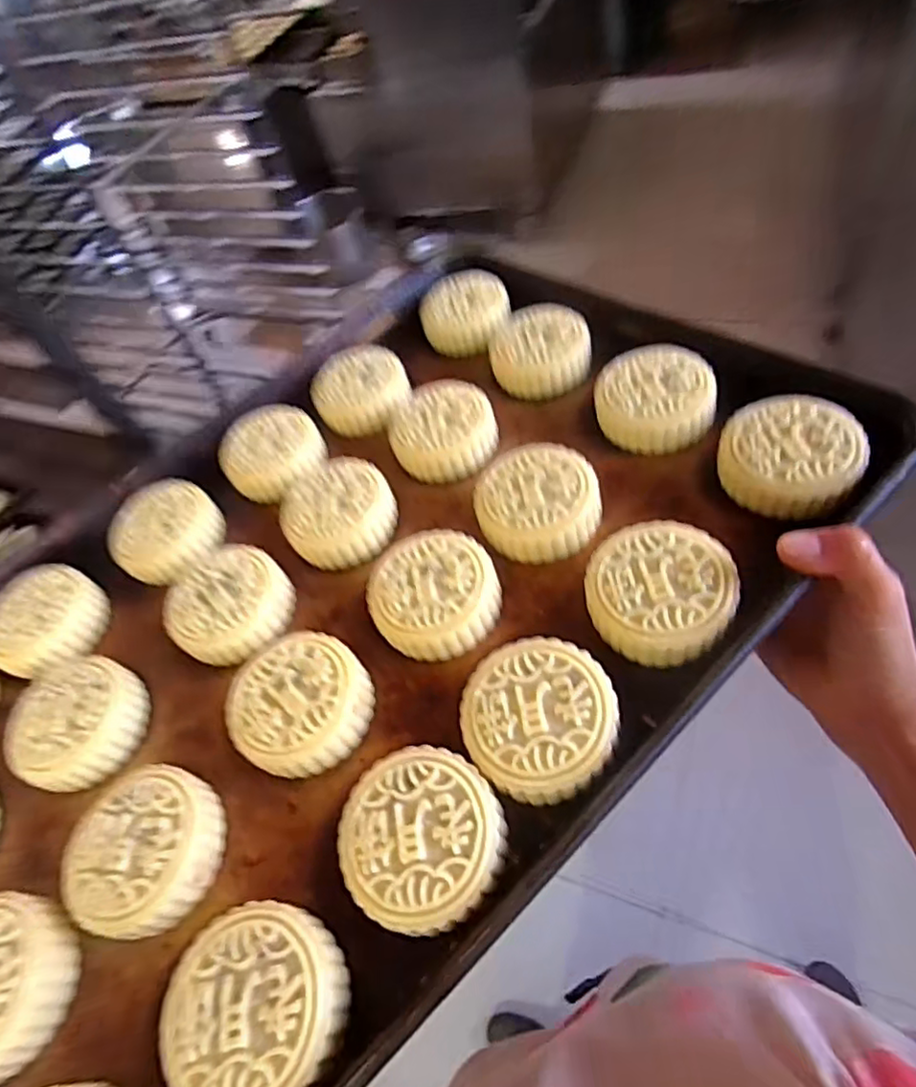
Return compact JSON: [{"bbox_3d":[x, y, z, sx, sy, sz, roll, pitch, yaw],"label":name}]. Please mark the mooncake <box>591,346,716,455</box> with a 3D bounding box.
[{"bbox_3d":[0.125,-0.094,0.396,0.070,0.031,0.069,4,52,9],"label":"mooncake"}]

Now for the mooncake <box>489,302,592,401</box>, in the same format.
[{"bbox_3d":[0.061,-0.145,0.455,0.072,0.034,0.075,-2,51,3],"label":"mooncake"}]

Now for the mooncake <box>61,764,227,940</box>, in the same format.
[{"bbox_3d":[-0.151,0.148,0.301,0.071,0.032,0.069,-2,51,3],"label":"mooncake"}]

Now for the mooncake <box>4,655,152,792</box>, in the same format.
[{"bbox_3d":[-0.219,0.102,0.355,0.076,0.028,0.069,14,54,15],"label":"mooncake"}]

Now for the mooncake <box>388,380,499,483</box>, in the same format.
[{"bbox_3d":[-0.009,-0.077,0.426,0.068,0.029,0.069,-2,51,3],"label":"mooncake"}]

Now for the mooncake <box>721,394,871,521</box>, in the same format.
[{"bbox_3d":[0.182,-0.049,0.342,0.068,0.030,0.067,-2,51,3],"label":"mooncake"}]

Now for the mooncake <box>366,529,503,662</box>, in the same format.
[{"bbox_3d":[-0.014,0.026,0.346,0.068,0.027,0.072,-2,51,3],"label":"mooncake"}]

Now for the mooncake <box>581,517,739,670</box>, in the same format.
[{"bbox_3d":[0.100,0.022,0.310,0.067,0.026,0.070,-7,51,0],"label":"mooncake"}]

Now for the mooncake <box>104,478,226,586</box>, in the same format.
[{"bbox_3d":[-0.204,-0.010,0.431,0.079,0.023,0.069,23,57,22],"label":"mooncake"}]

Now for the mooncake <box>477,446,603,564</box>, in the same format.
[{"bbox_3d":[0.046,-0.026,0.368,0.067,0.028,0.072,-2,51,3],"label":"mooncake"}]

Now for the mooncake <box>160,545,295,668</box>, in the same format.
[{"bbox_3d":[-0.138,0.041,0.379,0.071,0.037,0.069,-36,57,-22],"label":"mooncake"}]

